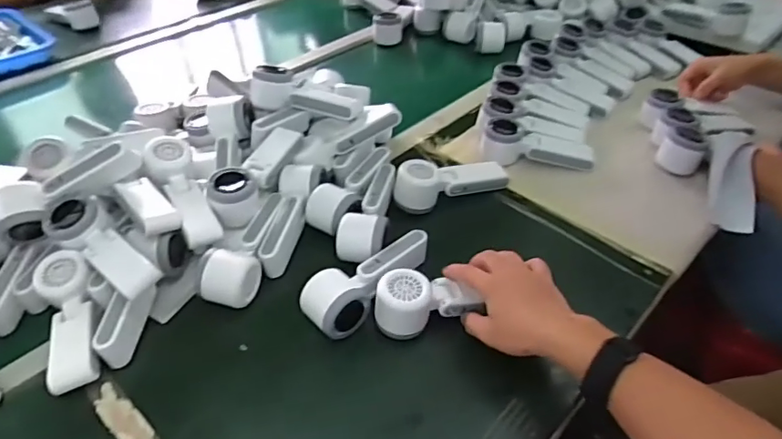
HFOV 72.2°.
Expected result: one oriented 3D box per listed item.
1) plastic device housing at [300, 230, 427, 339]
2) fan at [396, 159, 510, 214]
[{"bbox_3d":[-0.027,0.064,0.601,0.058,0.051,0.162,27,49,27],"label":"plastic device housing"},{"bbox_3d":[0.081,-0.056,0.728,0.160,0.049,0.059,-19,45,-19],"label":"fan"}]

